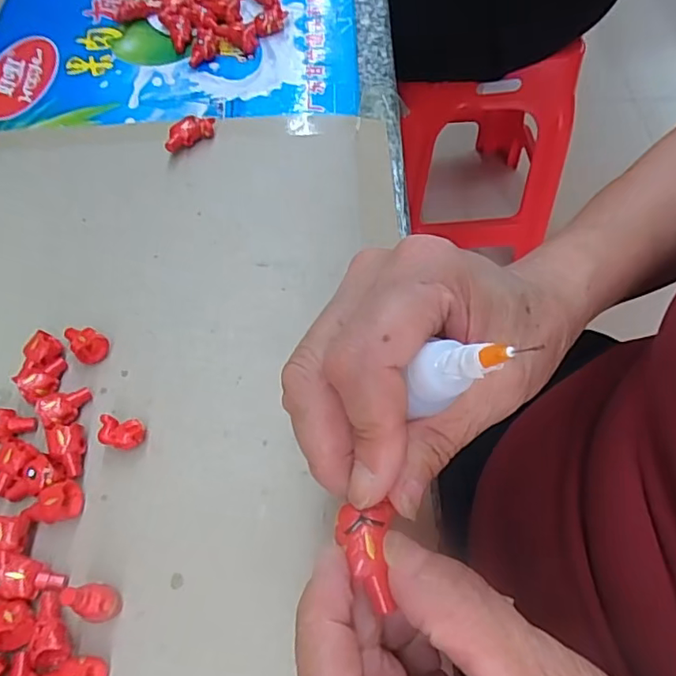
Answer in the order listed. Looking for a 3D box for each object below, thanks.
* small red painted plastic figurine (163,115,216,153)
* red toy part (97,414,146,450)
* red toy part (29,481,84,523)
[{"bbox_3d":[-0.099,-0.136,0.369,0.037,0.016,0.013,-40,67,-21],"label":"small red painted plastic figurine"},{"bbox_3d":[-0.102,0.046,0.264,0.019,0.015,0.014,-3,60,-2],"label":"red toy part"},{"bbox_3d":[-0.127,0.074,0.248,0.021,0.015,0.014,-6,60,-4],"label":"red toy part"}]

